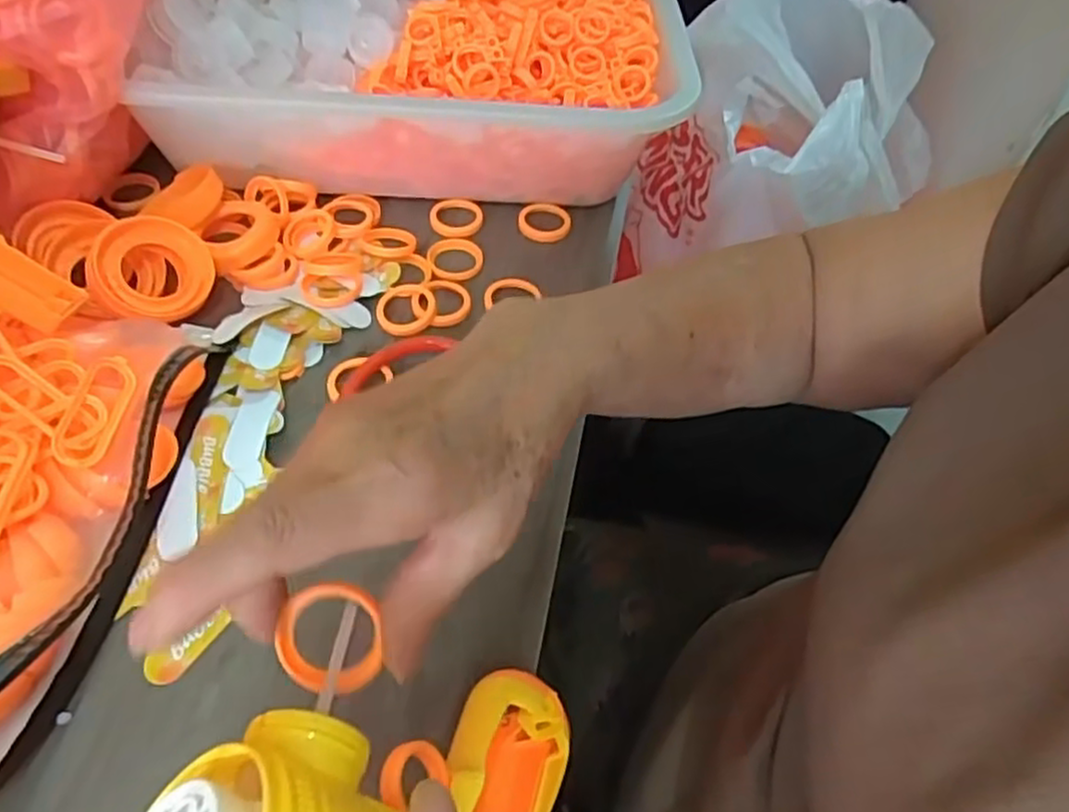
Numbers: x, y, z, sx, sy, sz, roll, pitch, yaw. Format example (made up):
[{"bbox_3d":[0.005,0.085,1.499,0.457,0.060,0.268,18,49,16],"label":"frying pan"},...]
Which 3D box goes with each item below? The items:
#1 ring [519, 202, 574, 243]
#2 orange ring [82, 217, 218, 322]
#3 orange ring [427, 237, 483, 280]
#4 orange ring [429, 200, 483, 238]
[{"bbox_3d":[0.007,-0.125,0.500,0.036,0.011,0.036,2,51,-5],"label":"ring"},{"bbox_3d":[-0.211,-0.075,0.406,0.061,0.013,0.056,-3,82,-31],"label":"orange ring"},{"bbox_3d":[-0.051,-0.095,0.469,0.035,0.005,0.040,-3,52,-8],"label":"orange ring"},{"bbox_3d":[-0.053,-0.126,0.493,0.034,0.004,0.036,3,51,-4],"label":"orange ring"}]

